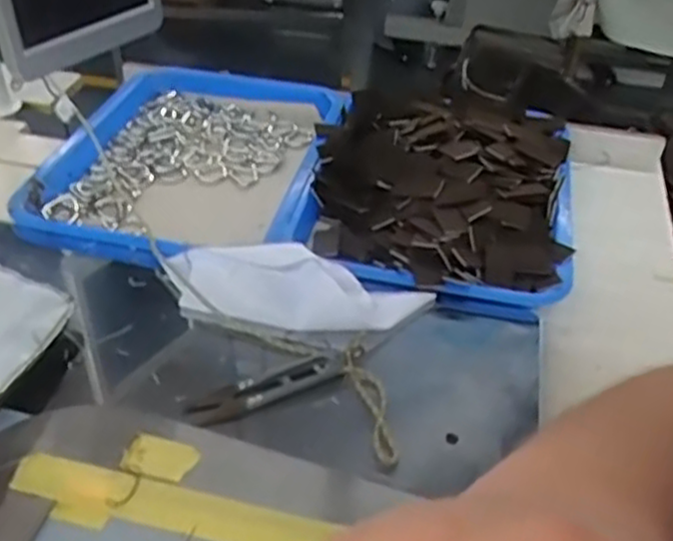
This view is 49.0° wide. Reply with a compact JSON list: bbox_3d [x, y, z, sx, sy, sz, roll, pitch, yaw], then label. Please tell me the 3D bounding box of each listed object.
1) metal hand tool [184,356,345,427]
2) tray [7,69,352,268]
[{"bbox_3d":[-0.044,0.073,0.457,0.098,0.007,0.021,-17,44,-22],"label":"metal hand tool"},{"bbox_3d":[-0.126,-0.093,0.672,0.239,0.050,0.293,7,40,4],"label":"tray"}]

